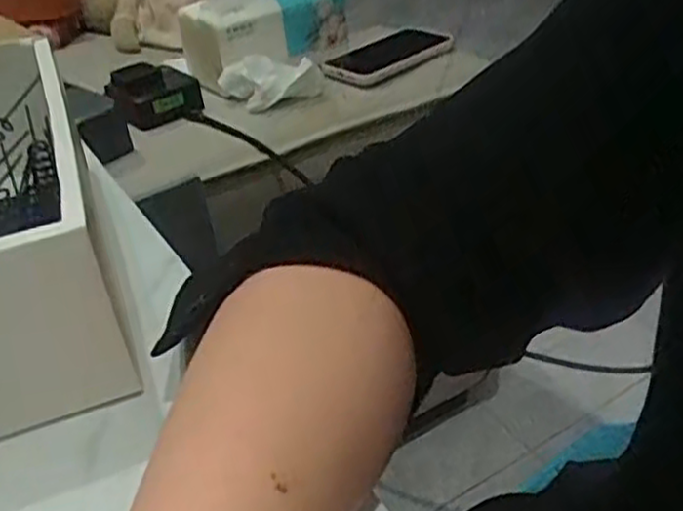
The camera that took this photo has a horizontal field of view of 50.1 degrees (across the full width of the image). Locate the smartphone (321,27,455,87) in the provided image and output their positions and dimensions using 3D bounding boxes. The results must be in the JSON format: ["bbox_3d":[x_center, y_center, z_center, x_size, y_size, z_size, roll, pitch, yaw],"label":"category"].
[{"bbox_3d":[0.049,-0.216,0.787,0.067,0.013,0.178,28,45,37],"label":"smartphone"}]

